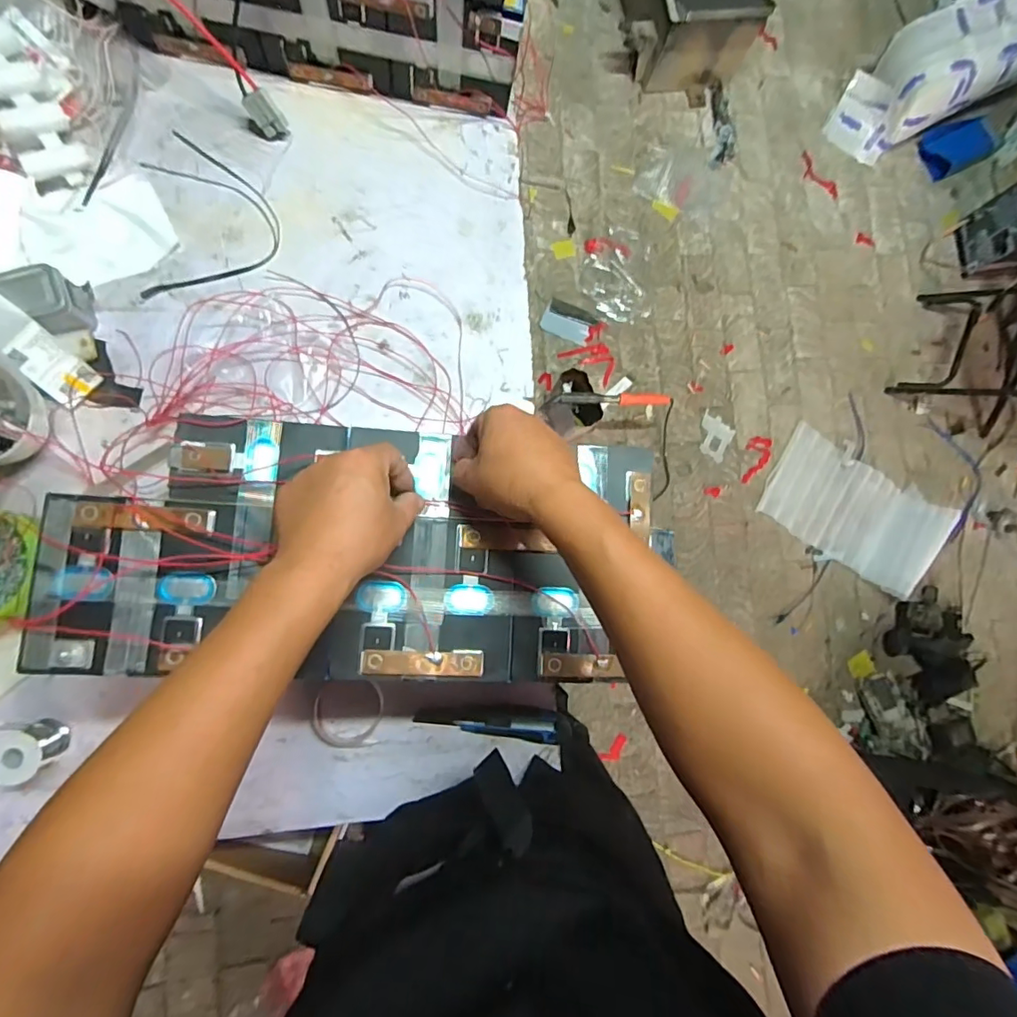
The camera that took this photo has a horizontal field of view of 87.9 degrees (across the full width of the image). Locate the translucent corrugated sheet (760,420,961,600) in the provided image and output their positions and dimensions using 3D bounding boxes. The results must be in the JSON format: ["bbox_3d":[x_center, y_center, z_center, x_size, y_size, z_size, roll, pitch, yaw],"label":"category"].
[{"bbox_3d":[1.052,-0.001,1.568,0.537,0.097,0.341,34,81,-3],"label":"translucent corrugated sheet"}]

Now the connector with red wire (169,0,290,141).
[{"bbox_3d":[-0.352,-0.551,0.640,0.035,0.036,0.198,-49,124,-7],"label":"connector with red wire"}]

